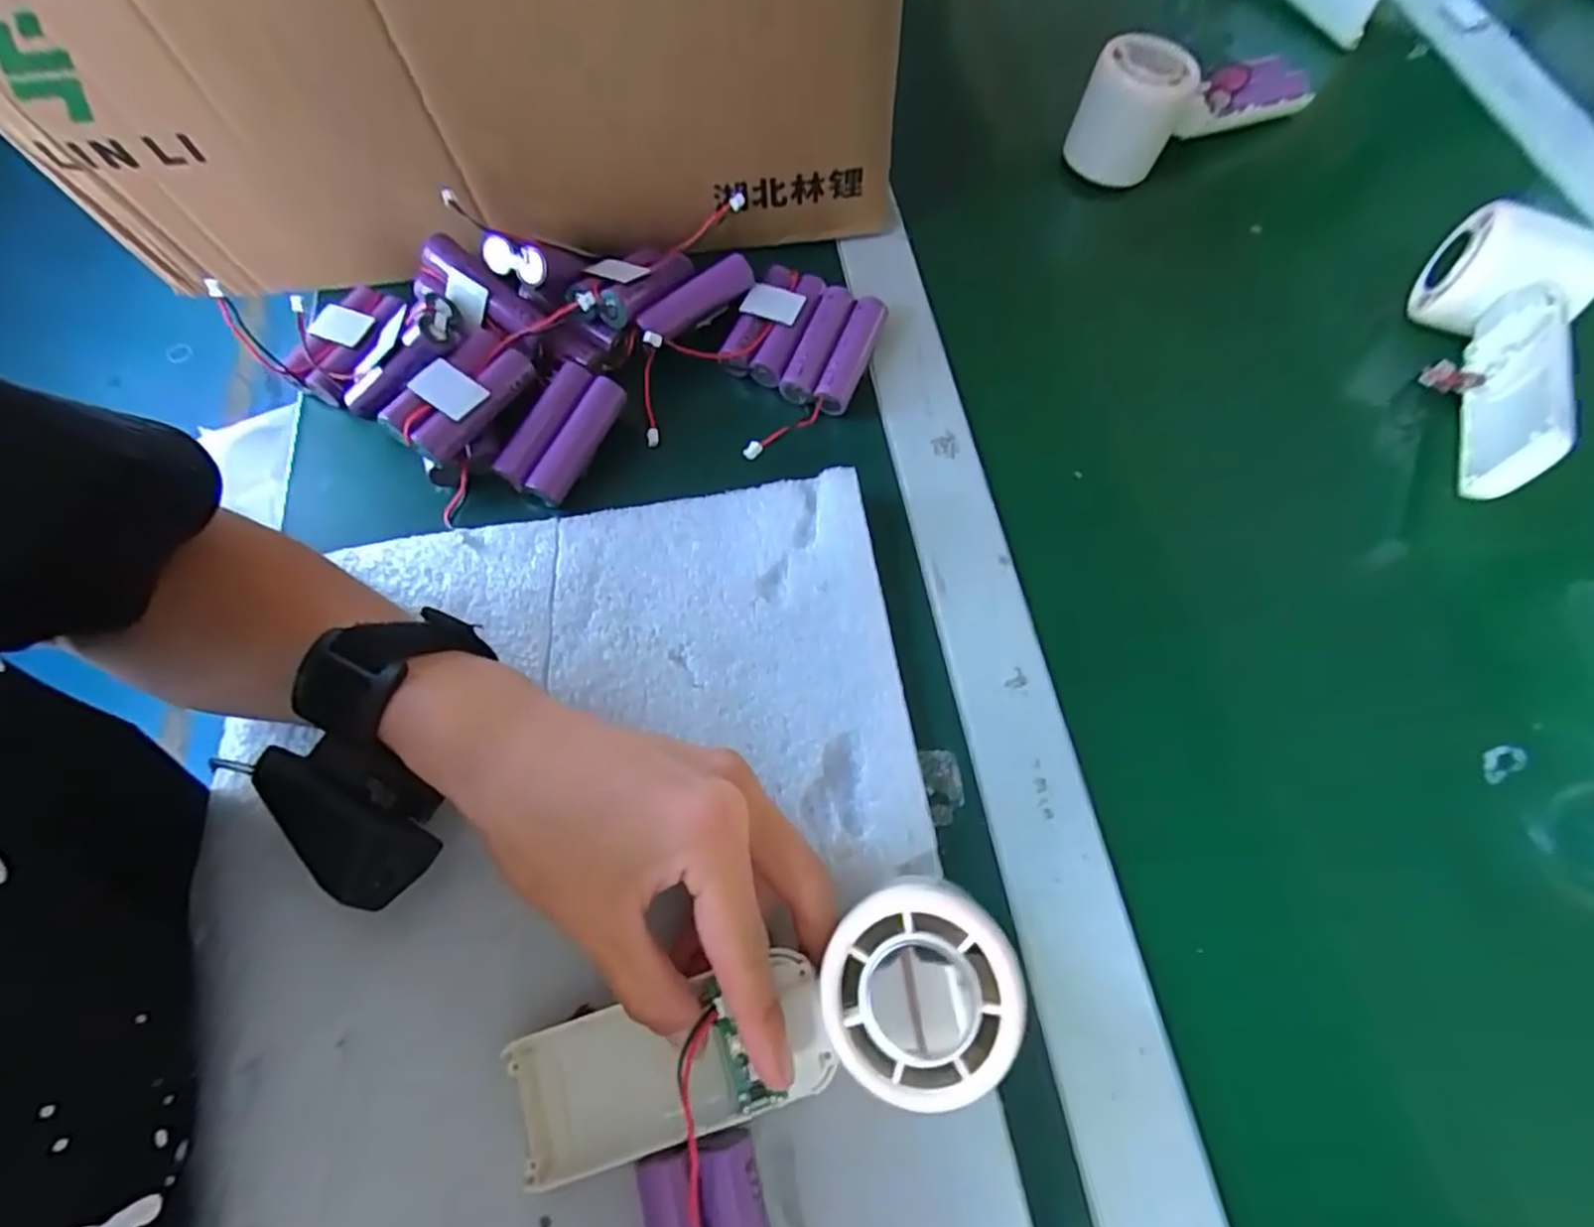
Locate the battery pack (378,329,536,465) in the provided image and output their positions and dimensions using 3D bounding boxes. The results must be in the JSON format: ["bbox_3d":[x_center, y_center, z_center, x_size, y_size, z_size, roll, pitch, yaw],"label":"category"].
[{"bbox_3d":[-0.157,-0.101,0.329,0.034,0.025,0.066,29,70,12],"label":"battery pack"}]

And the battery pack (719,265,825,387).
[{"bbox_3d":[-0.012,-0.150,0.366,0.036,0.022,0.065,19,69,9],"label":"battery pack"}]

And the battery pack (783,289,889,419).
[{"bbox_3d":[0.019,-0.136,0.359,0.035,0.019,0.065,19,68,9],"label":"battery pack"}]

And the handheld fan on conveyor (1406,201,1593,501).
[{"bbox_3d":[0.329,-0.125,0.335,0.060,0.051,0.149,30,71,13],"label":"handheld fan on conveyor"}]

